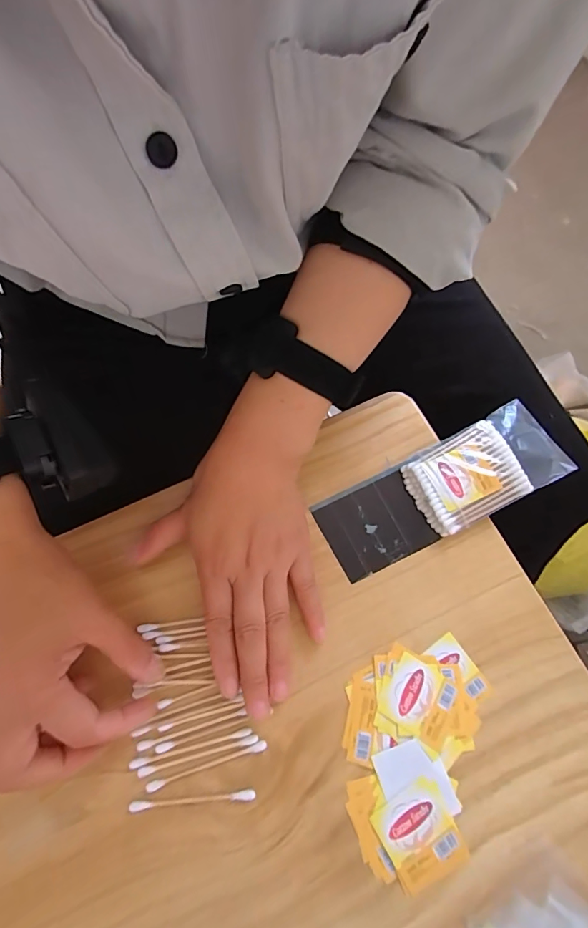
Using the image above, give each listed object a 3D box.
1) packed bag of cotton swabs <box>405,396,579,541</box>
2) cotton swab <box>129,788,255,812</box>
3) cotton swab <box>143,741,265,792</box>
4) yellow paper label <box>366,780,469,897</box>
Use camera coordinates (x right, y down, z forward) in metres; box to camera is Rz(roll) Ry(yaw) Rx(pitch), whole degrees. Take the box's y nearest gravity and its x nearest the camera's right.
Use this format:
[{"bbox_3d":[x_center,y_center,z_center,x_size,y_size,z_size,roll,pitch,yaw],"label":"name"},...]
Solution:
[{"bbox_3d":[0.139,0.001,0.325,0.112,0.019,0.064,-25,72,-10],"label":"packed bag of cotton swabs"},{"bbox_3d":[-0.059,0.193,0.256,0.071,0.004,0.005,-4,70,-3],"label":"cotton swab"},{"bbox_3d":[-0.051,0.177,0.261,0.072,0.004,0.005,-17,71,-7],"label":"cotton swab"},{"bbox_3d":[0.072,0.211,0.253,0.042,0.004,0.044,-28,73,-11],"label":"yellow paper label"}]

